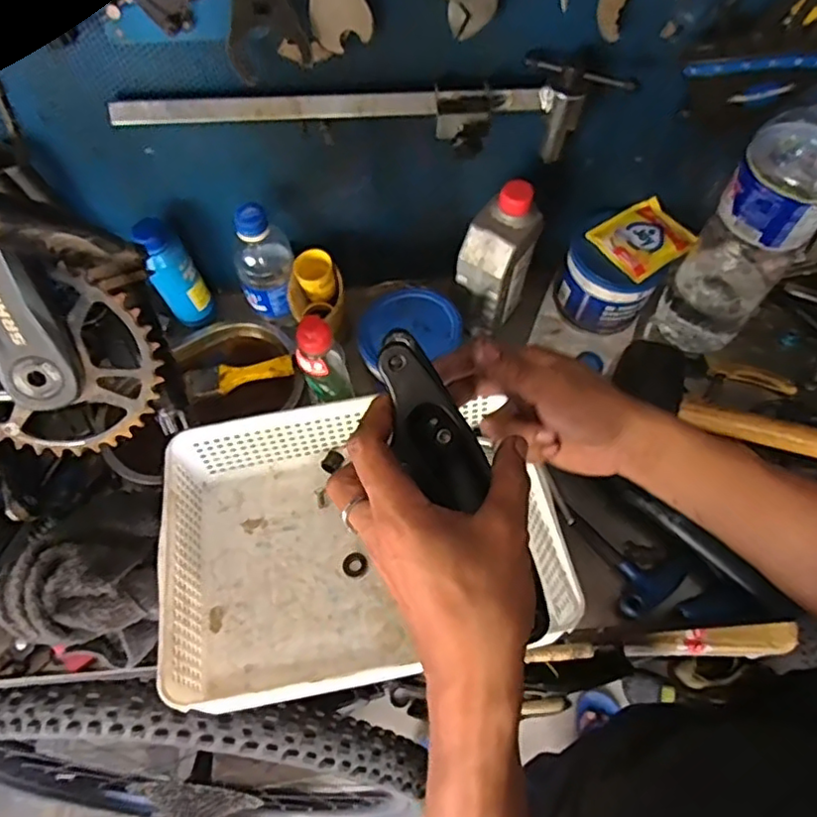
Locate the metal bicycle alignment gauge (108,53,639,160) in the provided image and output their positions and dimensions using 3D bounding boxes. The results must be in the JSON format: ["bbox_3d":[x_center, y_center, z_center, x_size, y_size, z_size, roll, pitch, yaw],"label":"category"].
[{"bbox_3d":[-0.030,-0.240,0.536,0.428,0.066,0.063,-7,62,-2],"label":"metal bicycle alignment gauge"}]

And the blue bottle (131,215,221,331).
[{"bbox_3d":[-0.251,-0.143,0.674,0.053,0.146,0.043,-25,64,-11],"label":"blue bottle"}]

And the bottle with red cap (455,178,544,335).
[{"bbox_3d":[0.091,-0.151,0.643,0.054,0.163,0.077,32,68,17],"label":"bottle with red cap"}]

